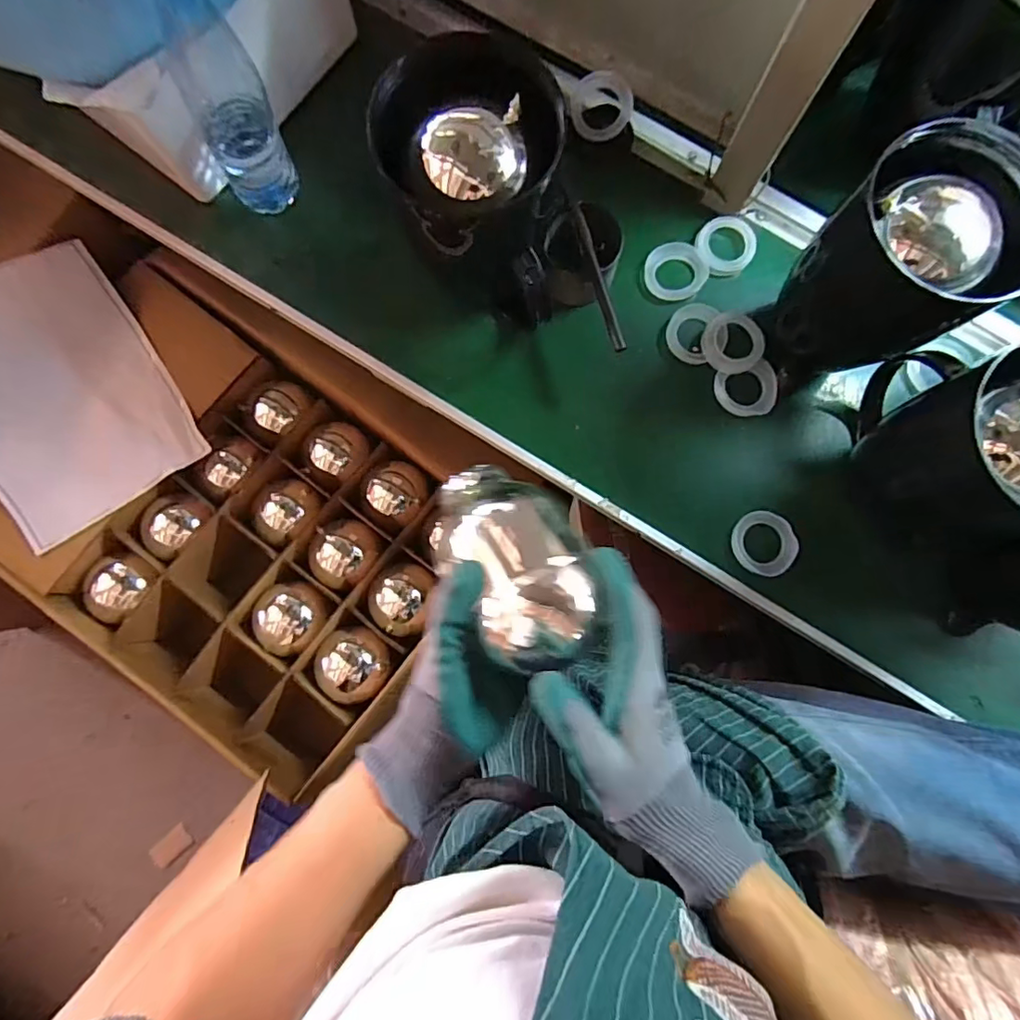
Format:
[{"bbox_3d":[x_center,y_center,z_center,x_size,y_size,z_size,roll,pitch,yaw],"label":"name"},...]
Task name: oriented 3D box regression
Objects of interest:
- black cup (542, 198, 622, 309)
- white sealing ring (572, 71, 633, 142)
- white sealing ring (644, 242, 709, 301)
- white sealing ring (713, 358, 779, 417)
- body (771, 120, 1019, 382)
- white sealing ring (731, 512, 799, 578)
[{"bbox_3d":[0.070,-0.243,0.517,0.068,0.057,0.070,0,82,-1],"label":"black cup"},{"bbox_3d":[0.091,-0.405,0.538,0.059,0.019,0.064,-3,82,-1],"label":"white sealing ring"},{"bbox_3d":[0.167,-0.242,0.543,0.061,0.007,0.060,0,82,-1],"label":"white sealing ring"},{"bbox_3d":[0.233,-0.116,0.528,0.058,0.009,0.051,-18,83,-3],"label":"white sealing ring"},{"bbox_3d":[0.305,-0.192,0.444,0.122,0.179,0.131,-38,84,-5],"label":"body"},{"bbox_3d":[0.241,0.032,0.511,0.053,0.015,0.060,-30,84,-4],"label":"white sealing ring"}]

